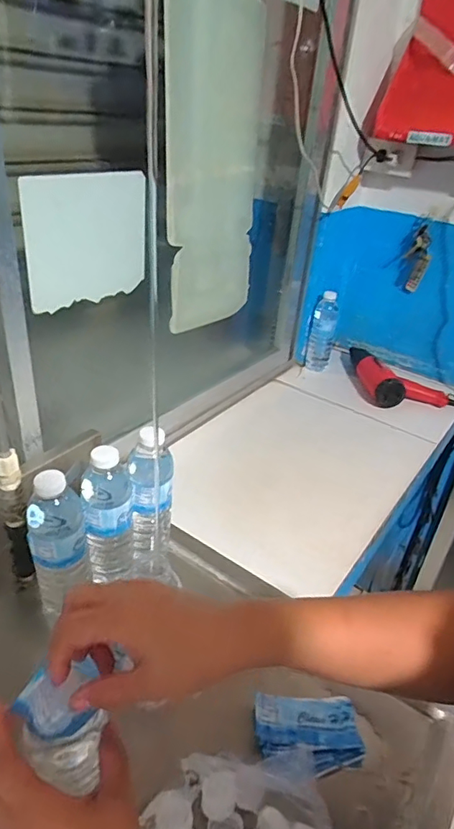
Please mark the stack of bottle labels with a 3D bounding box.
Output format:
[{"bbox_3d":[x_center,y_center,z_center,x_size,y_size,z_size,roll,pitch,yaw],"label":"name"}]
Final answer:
[{"bbox_3d":[0.085,0.329,0.521,0.107,0.011,0.066,3,32,-3],"label":"stack of bottle labels"}]

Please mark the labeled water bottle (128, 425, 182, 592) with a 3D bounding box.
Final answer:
[{"bbox_3d":[-0.097,0.119,0.655,0.057,0.196,0.076,-3,32,-12],"label":"labeled water bottle"}]

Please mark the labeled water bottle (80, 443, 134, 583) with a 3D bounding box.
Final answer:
[{"bbox_3d":[-0.142,0.122,0.609,0.058,0.182,0.054,-3,32,-12],"label":"labeled water bottle"}]

